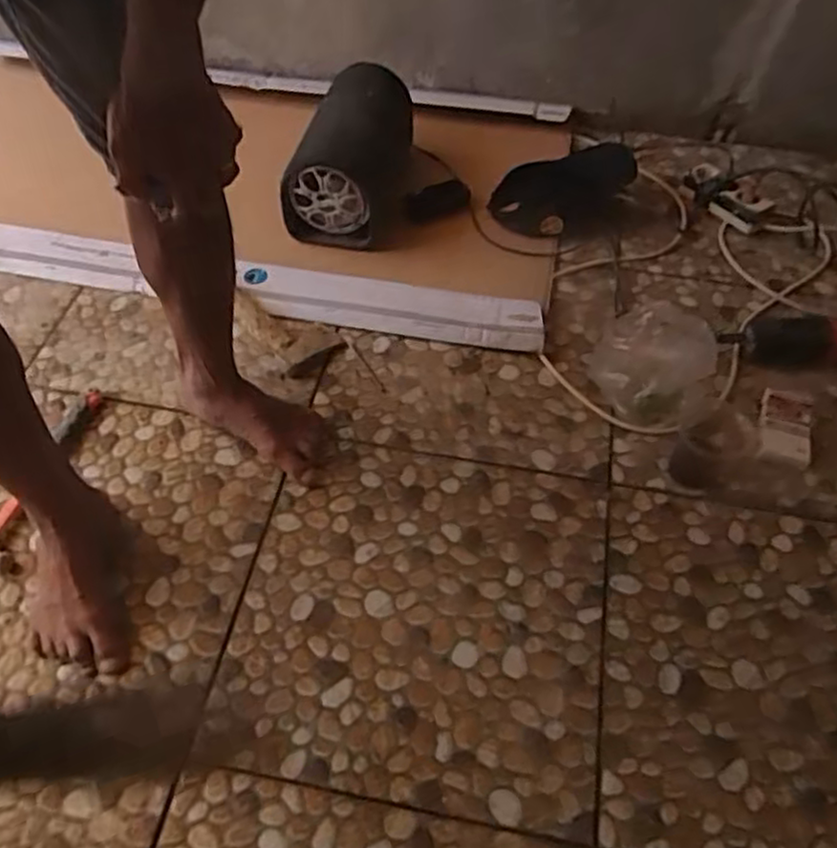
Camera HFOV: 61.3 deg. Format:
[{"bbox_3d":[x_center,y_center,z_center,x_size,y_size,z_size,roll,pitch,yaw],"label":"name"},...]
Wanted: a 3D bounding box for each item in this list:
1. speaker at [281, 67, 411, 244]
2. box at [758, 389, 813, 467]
[{"bbox_3d":[-0.104,-0.442,1.155,0.152,0.130,0.292,12,54,5],"label":"speaker"},{"bbox_3d":[0.471,0.003,0.910,0.058,0.022,0.101,17,57,10],"label":"box"}]

